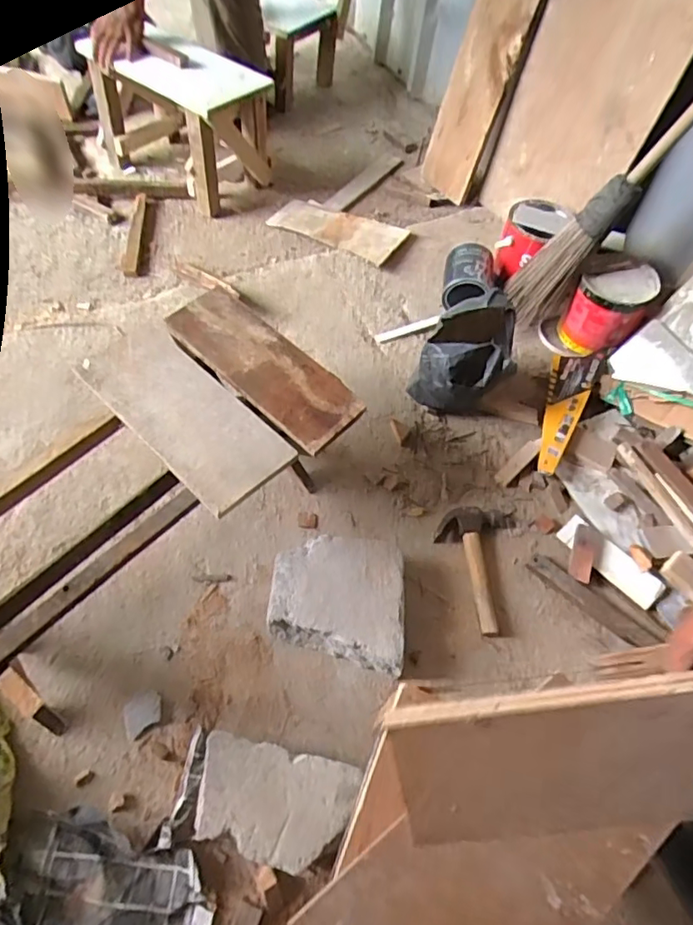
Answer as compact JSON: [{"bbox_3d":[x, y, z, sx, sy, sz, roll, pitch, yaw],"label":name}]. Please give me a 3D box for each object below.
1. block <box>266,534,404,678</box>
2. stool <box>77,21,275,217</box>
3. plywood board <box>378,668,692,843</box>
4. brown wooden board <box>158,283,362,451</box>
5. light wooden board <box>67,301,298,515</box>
[{"bbox_3d":[-0.012,0.209,0.874,0.207,0.071,0.185,9,57,2],"label":"block"},{"bbox_3d":[-0.385,-0.840,1.401,0.378,0.278,0.245,29,60,14],"label":"stool"},{"bbox_3d":[0.209,0.212,0.404,0.342,0.151,0.013,-7,26,5],"label":"plywood board"},{"bbox_3d":[-0.132,-0.160,0.899,0.353,0.026,0.129,40,64,20],"label":"brown wooden board"},{"bbox_3d":[-0.245,-0.089,0.838,0.154,0.020,0.369,-39,67,-24],"label":"light wooden board"}]

